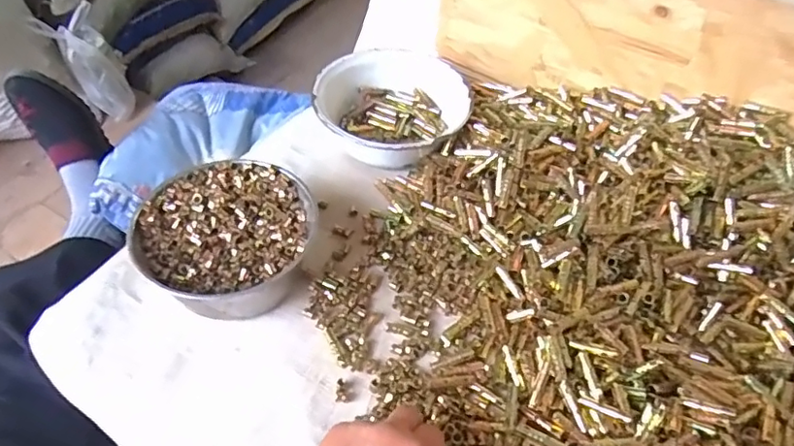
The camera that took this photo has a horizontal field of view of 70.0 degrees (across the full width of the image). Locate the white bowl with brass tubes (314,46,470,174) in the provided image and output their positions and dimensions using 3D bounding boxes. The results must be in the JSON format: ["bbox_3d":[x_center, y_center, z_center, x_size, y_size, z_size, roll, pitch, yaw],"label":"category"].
[{"bbox_3d":[-0.003,-0.137,0.669,0.174,0.060,0.158,9,51,7],"label":"white bowl with brass tubes"}]

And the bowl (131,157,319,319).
[{"bbox_3d":[-0.153,0.014,0.529,0.148,0.065,0.155,0,51,0],"label":"bowl"}]

